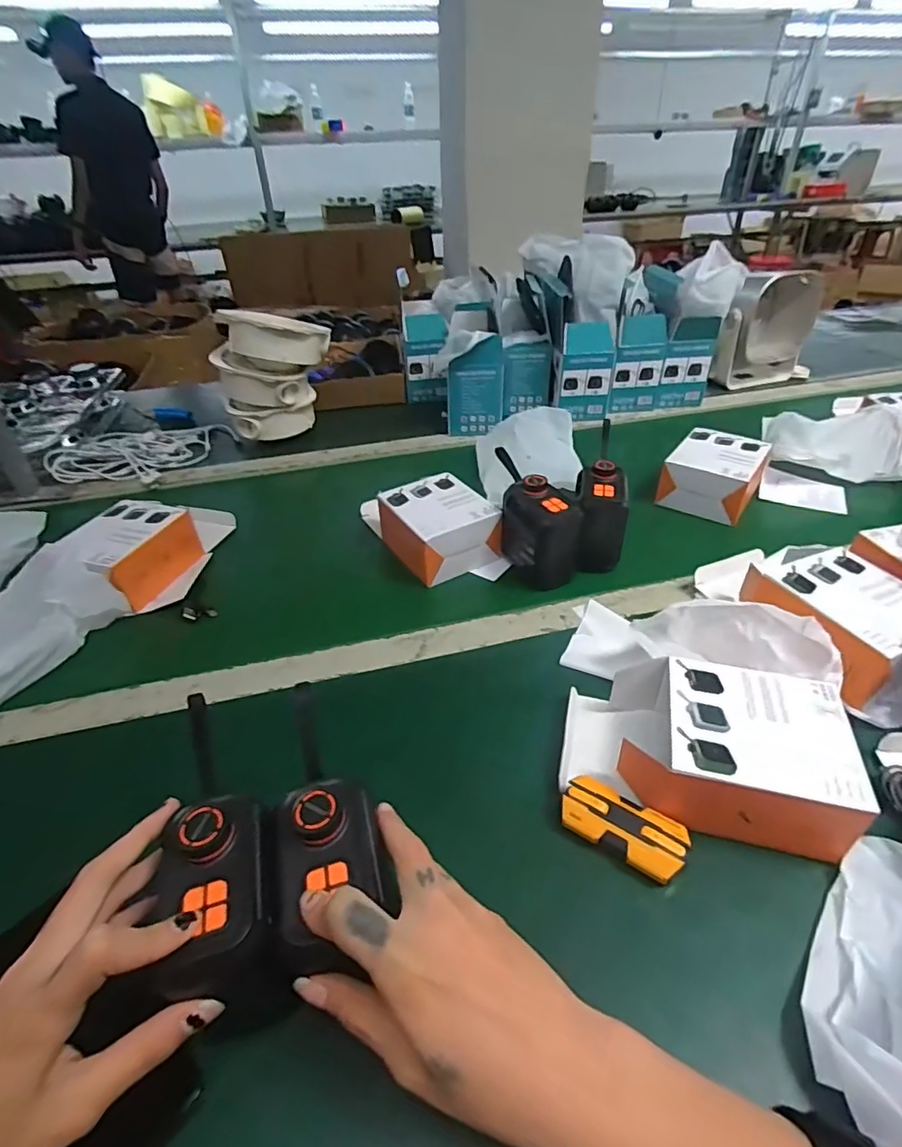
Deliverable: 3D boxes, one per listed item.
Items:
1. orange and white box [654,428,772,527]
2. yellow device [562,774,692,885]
[{"bbox_3d":[0.333,-0.126,0.684,0.101,0.063,0.111,23,45,28],"label":"orange and white box"},{"bbox_3d":[0.110,0.166,0.350,0.076,0.024,0.037,21,44,27],"label":"yellow device"}]

